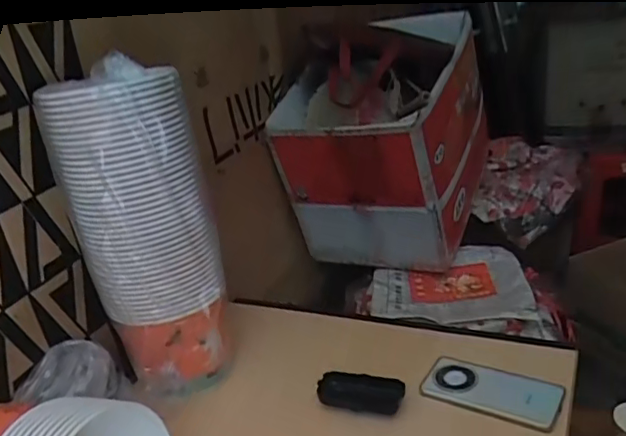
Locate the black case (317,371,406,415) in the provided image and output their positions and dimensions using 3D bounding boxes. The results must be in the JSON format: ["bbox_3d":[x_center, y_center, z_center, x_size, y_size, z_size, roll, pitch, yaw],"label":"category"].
[{"bbox_3d":[0.063,0.226,0.732,0.107,0.021,0.049,-1,23,16],"label":"black case"}]

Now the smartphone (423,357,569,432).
[{"bbox_3d":[0.225,0.217,0.713,0.161,0.011,0.079,7,27,32],"label":"smartphone"}]

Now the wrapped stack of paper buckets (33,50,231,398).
[{"bbox_3d":[-0.209,0.030,0.737,0.160,0.426,0.130,-25,28,-36],"label":"wrapped stack of paper buckets"}]

